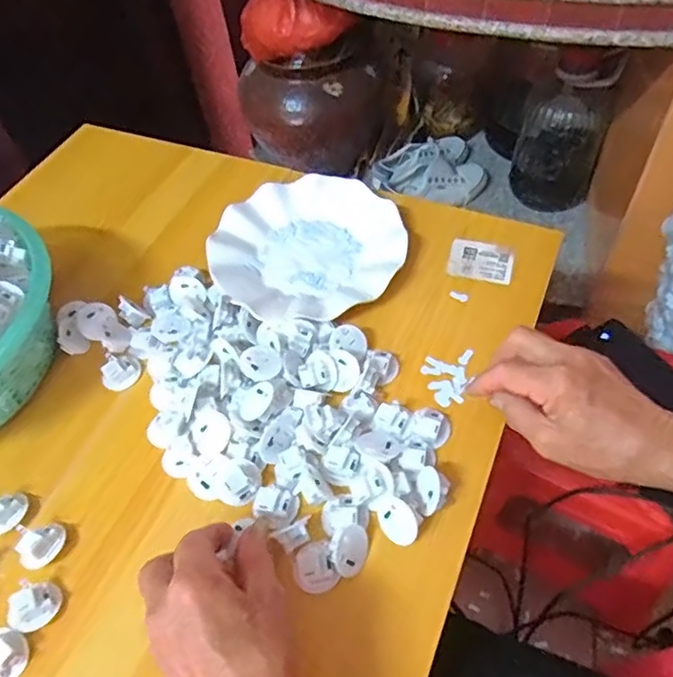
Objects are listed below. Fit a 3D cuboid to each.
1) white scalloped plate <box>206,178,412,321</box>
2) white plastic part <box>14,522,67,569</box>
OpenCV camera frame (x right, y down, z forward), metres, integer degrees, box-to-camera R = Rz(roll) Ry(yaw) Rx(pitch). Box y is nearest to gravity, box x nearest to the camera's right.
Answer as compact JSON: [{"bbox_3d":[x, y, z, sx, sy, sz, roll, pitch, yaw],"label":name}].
[{"bbox_3d":[-0.027,-0.087,0.562,0.179,0.022,0.182,-3,53,3],"label":"white scalloped plate"},{"bbox_3d":[-0.206,0.141,0.407,0.029,0.020,0.029,-3,53,3],"label":"white plastic part"}]

